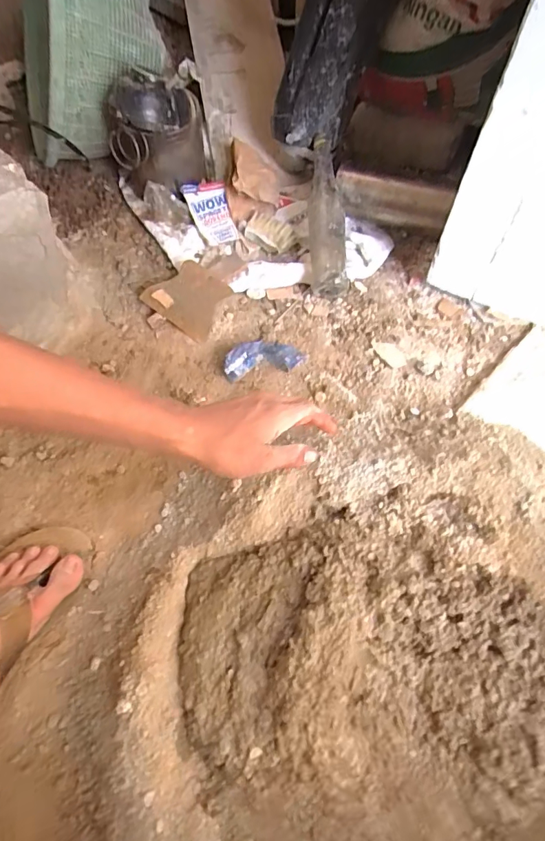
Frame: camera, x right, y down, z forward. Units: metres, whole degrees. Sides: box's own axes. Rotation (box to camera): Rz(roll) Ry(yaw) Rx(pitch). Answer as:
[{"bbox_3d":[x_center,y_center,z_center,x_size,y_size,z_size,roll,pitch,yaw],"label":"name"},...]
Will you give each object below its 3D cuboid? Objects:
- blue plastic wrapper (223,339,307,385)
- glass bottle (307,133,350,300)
[{"bbox_3d":[-0.013,-0.093,0.697,0.117,0.033,0.055,-10,64,-2],"label":"blue plastic wrapper"},{"bbox_3d":[0.086,-0.340,0.765,0.058,0.056,0.276,-3,80,1],"label":"glass bottle"}]

